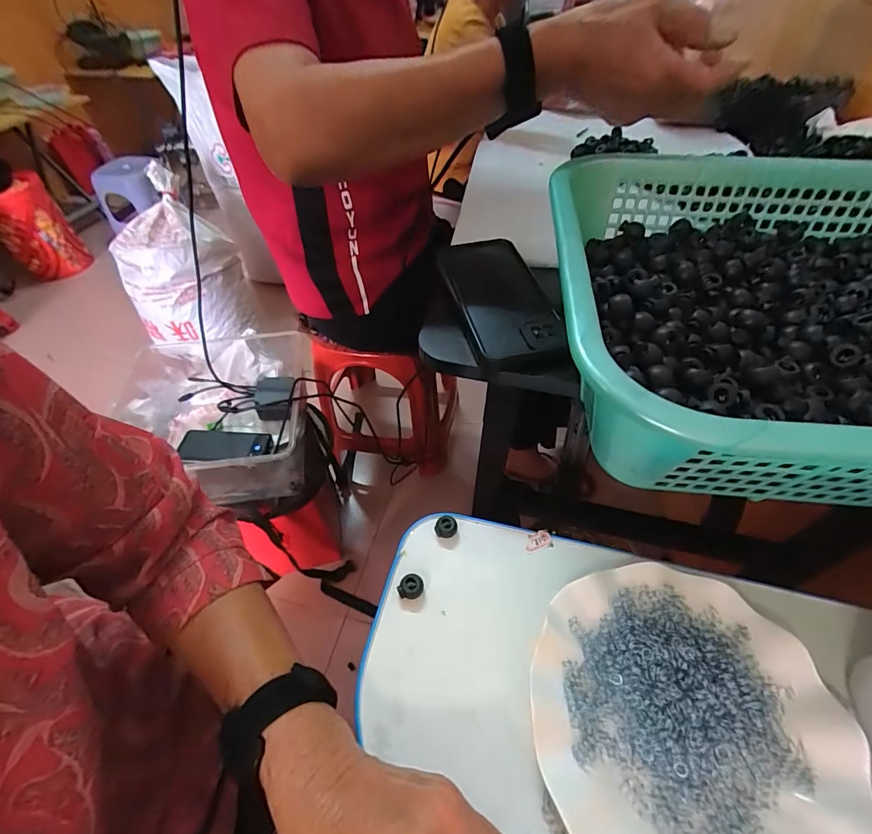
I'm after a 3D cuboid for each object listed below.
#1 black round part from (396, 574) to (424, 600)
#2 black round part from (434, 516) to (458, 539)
[{"bbox_3d":[-0.019,0.129,0.315,0.019,0.008,0.016,2,50,3],"label":"black round part"},{"bbox_3d":[0.008,0.092,0.345,0.018,0.010,0.014,-1,50,0],"label":"black round part"}]

